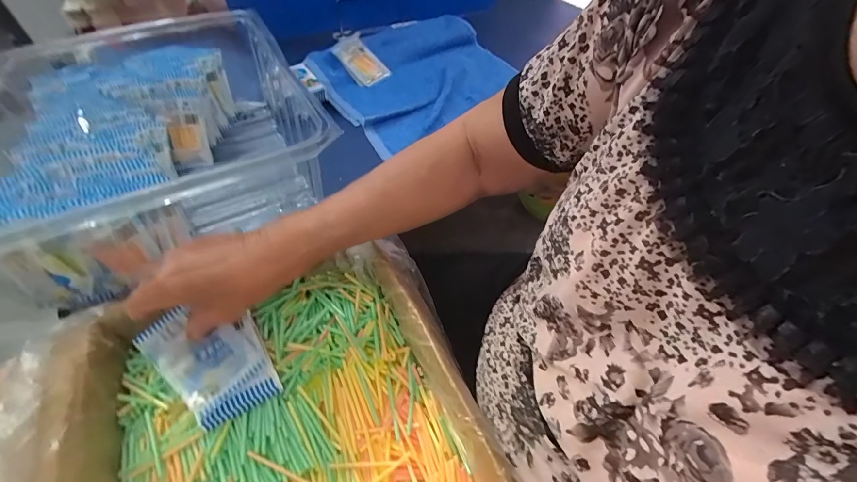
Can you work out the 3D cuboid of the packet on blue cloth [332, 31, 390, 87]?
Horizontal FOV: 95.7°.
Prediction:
[{"bbox_3d":[-0.125,-0.337,0.725,0.069,0.025,0.098,-41,101,-19],"label":"packet on blue cloth"}]

